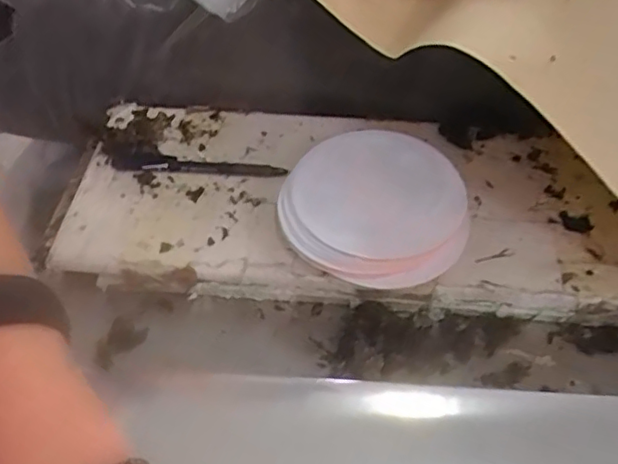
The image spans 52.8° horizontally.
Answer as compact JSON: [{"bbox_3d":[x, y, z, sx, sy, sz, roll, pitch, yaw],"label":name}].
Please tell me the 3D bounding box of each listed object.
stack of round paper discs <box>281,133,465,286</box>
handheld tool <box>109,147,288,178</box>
[{"bbox_3d":[0.047,-0.020,0.443,0.125,0.026,0.124,10,51,8],"label":"stack of round paper discs"},{"bbox_3d":[-0.087,-0.053,0.485,0.135,0.008,0.021,2,50,2],"label":"handheld tool"}]

